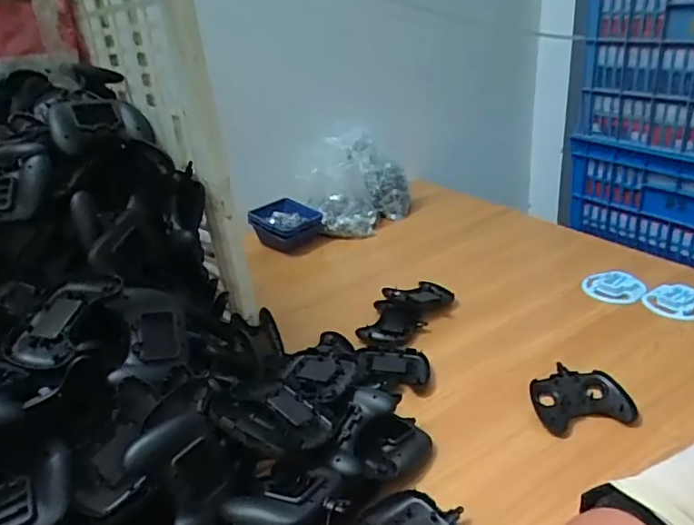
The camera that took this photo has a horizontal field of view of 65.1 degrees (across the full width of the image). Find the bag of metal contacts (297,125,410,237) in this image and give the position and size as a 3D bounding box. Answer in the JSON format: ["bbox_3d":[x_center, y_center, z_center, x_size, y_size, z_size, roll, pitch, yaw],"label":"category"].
[{"bbox_3d":[0.030,-0.186,1.332,0.256,0.244,0.121,-11,27,-12],"label":"bag of metal contacts"}]

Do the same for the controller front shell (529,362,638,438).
[{"bbox_3d":[0.314,0.183,0.734,0.122,0.028,0.096,-8,27,-7],"label":"controller front shell"}]

